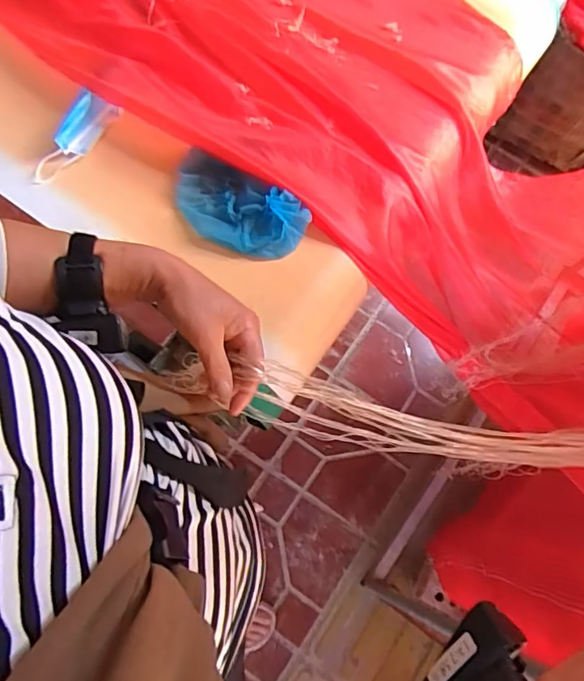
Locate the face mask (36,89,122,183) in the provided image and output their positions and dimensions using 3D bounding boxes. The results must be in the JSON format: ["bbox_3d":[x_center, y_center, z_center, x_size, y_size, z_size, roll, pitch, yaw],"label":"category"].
[{"bbox_3d":[-0.317,-0.289,0.761,0.050,0.037,0.149,38,74,9],"label":"face mask"}]

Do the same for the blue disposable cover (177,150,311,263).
[{"bbox_3d":[-0.080,-0.183,0.733,0.198,0.039,0.100,29,77,7],"label":"blue disposable cover"}]

